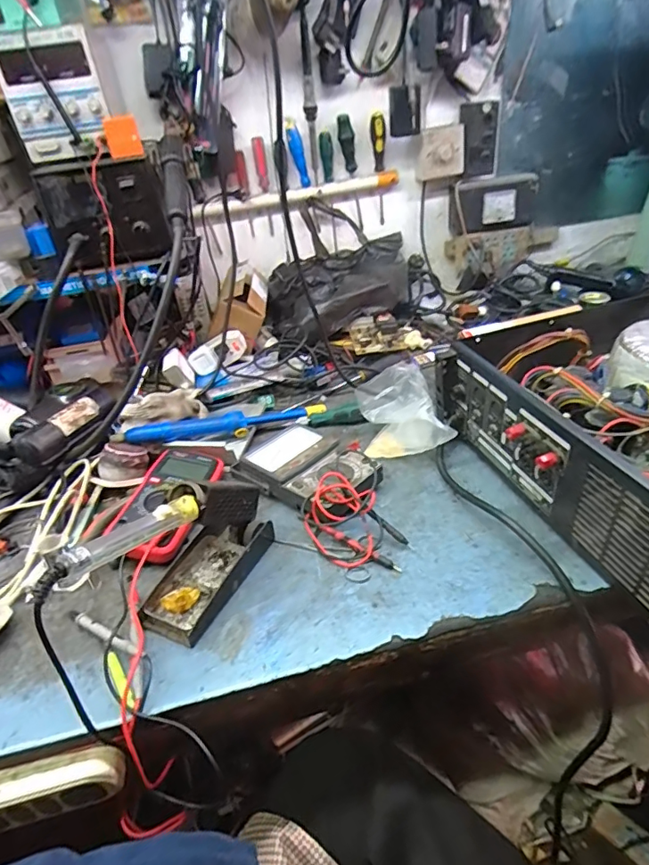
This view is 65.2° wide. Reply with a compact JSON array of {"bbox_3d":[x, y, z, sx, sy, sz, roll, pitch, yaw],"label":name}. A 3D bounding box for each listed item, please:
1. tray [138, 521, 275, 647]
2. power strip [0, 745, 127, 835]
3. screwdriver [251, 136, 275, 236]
[{"bbox_3d":[-0.126,0.153,0.565,0.075,0.037,0.156,13,38,28],"label":"tray"},{"bbox_3d":[-0.273,0.325,0.452,0.179,0.053,0.029,-12,33,-6],"label":"power strip"},{"bbox_3d":[-0.116,-0.473,0.986,0.023,0.171,0.026,-11,33,-5],"label":"screwdriver"}]

